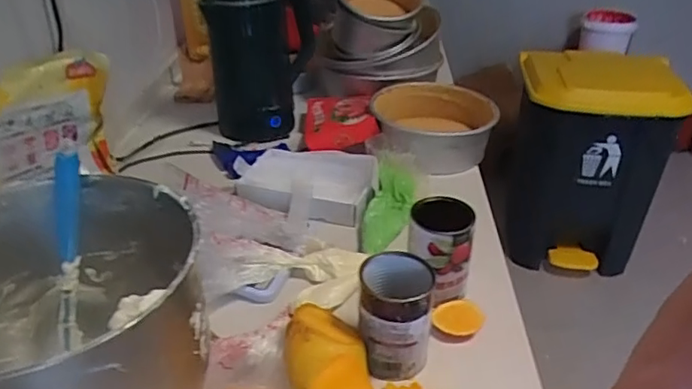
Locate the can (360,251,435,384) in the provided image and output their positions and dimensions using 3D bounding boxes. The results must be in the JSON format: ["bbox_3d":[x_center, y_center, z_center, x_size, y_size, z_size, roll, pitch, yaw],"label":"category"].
[{"bbox_3d":[0.050,0.119,0.572,0.071,0.107,0.068,0,32,0],"label":"can"}]

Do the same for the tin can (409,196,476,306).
[{"bbox_3d":[0.105,0.056,0.662,0.070,0.104,0.071,0,32,0],"label":"tin can"}]

